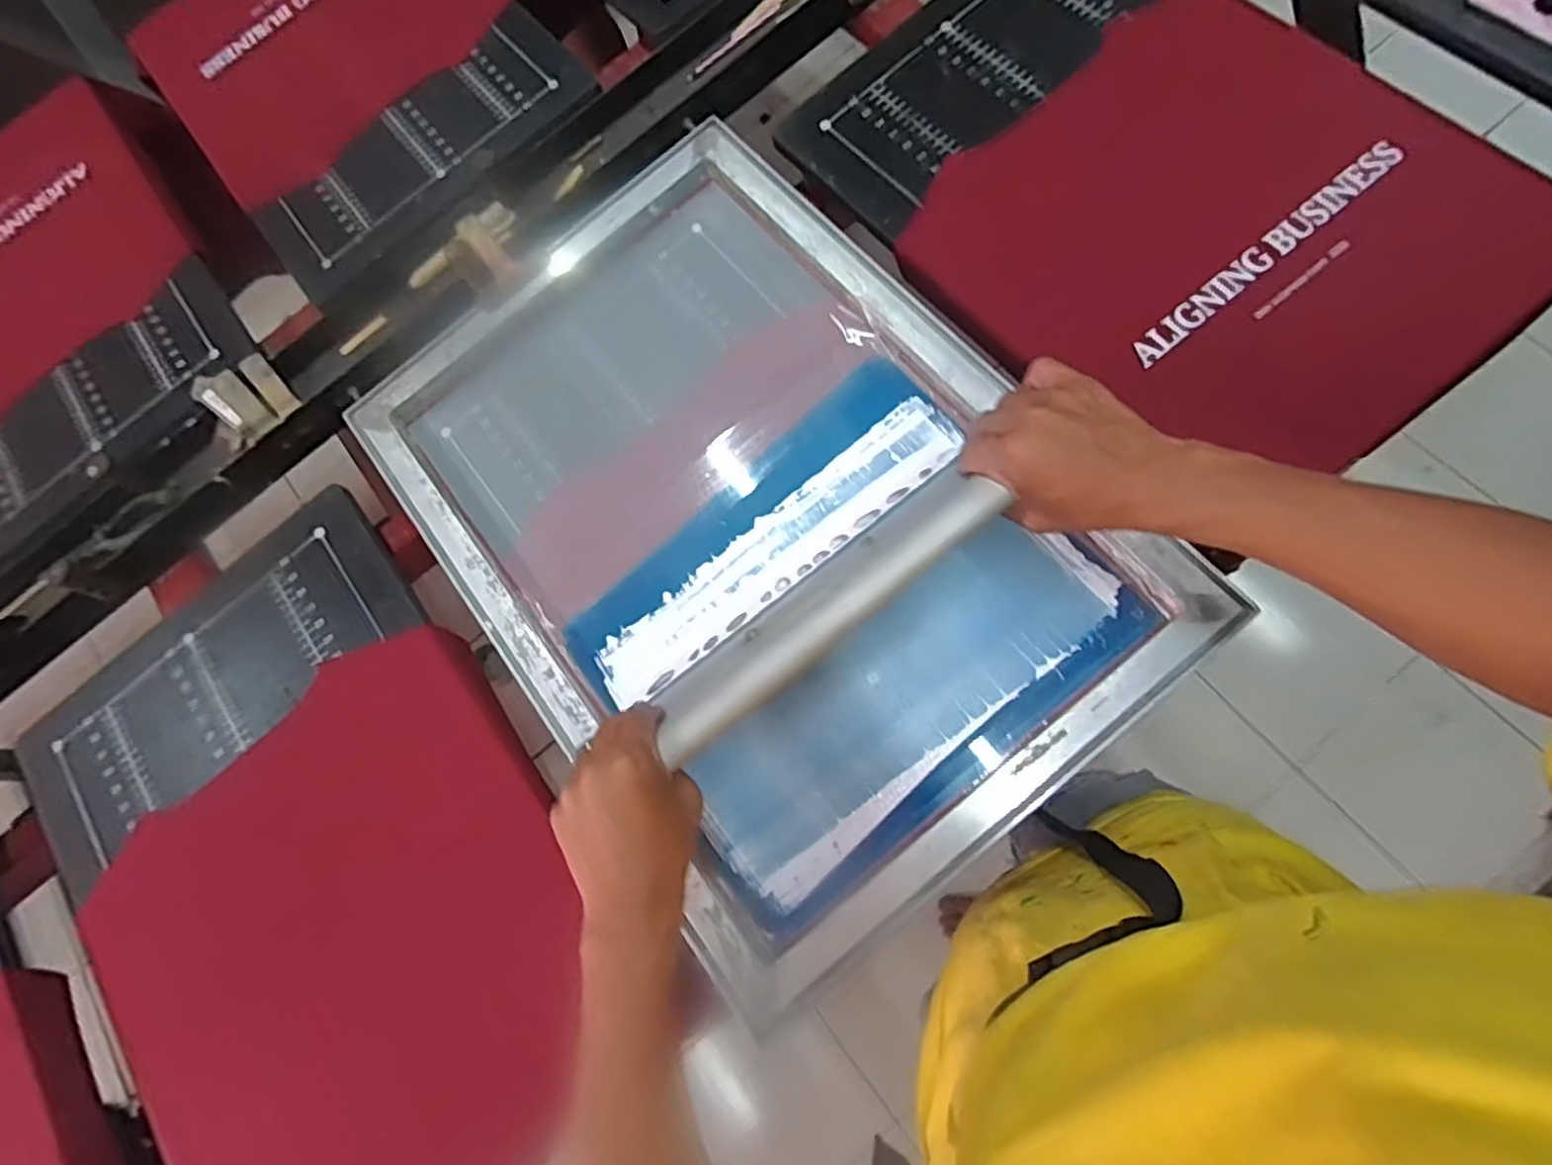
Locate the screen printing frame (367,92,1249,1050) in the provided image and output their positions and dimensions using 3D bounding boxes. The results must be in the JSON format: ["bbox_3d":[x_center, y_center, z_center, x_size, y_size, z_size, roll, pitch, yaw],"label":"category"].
[{"bbox_3d":[-0.029,-0.074,0.629,0.473,0.046,0.662,-40,72,-1],"label":"screen printing frame"}]

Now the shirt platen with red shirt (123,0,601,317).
[{"bbox_3d":[-0.506,-0.608,0.853,0.391,0.026,0.616,-41,73,-1],"label":"shirt platen with red shirt"}]

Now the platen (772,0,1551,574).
[{"bbox_3d":[0.322,-0.373,0.655,0.399,0.043,0.572,-40,74,0],"label":"platen"}]

